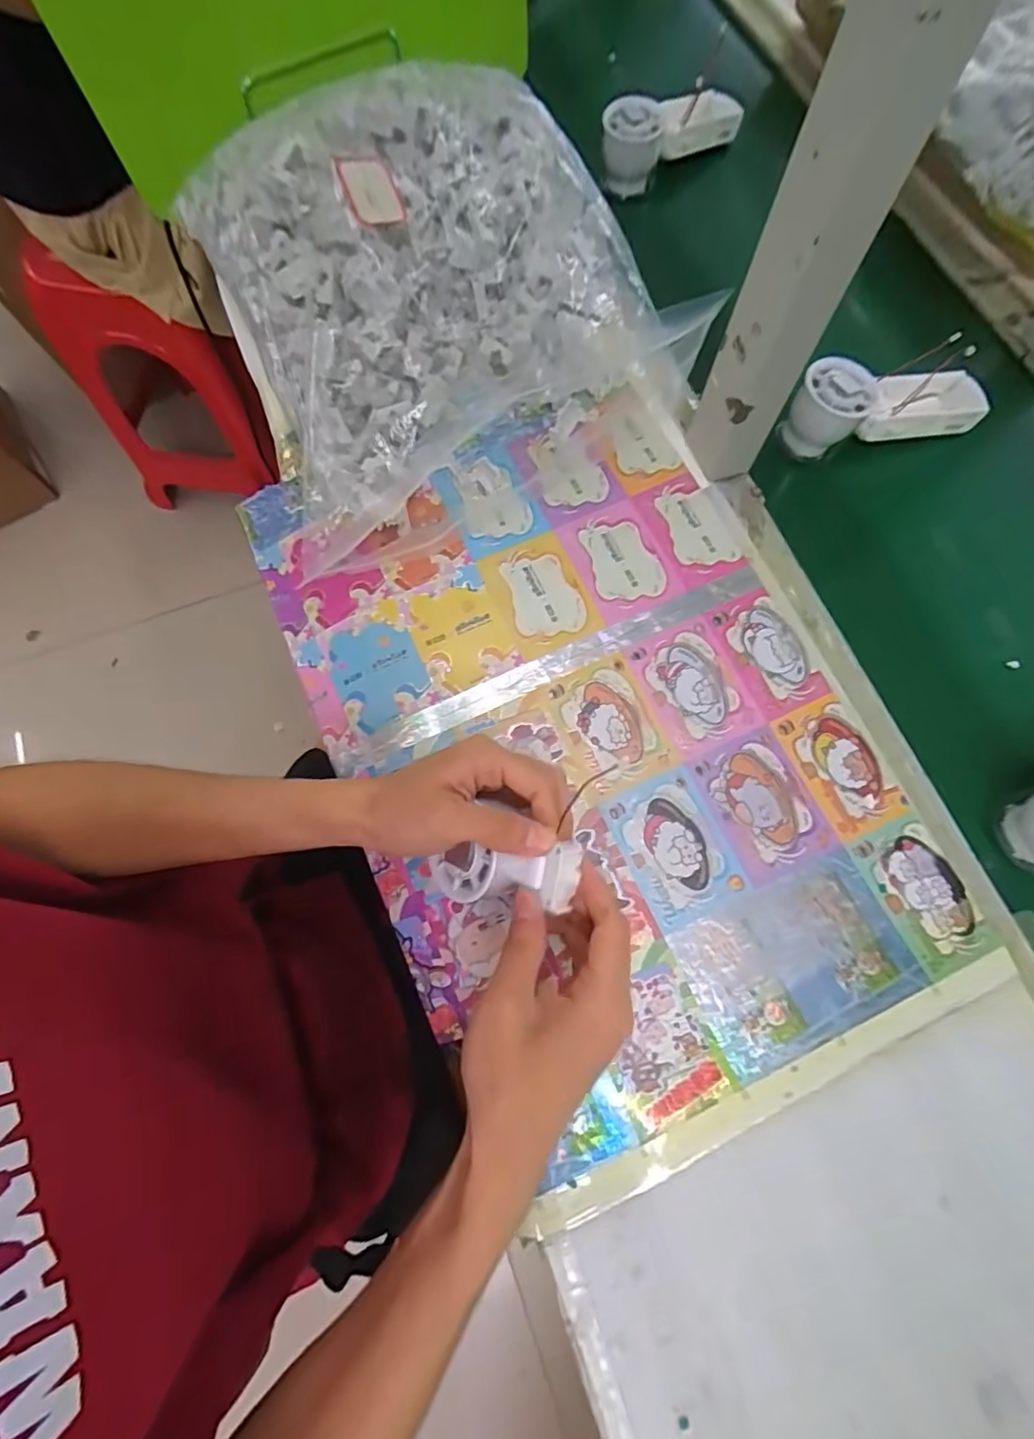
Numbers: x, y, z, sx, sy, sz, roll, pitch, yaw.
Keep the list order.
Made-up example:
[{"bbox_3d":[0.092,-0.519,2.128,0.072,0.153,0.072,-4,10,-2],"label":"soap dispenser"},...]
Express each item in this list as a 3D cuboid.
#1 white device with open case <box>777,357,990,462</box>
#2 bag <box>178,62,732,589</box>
[{"bbox_3d":[0.302,-0.258,0.463,0.163,0.057,0.053,-9,73,-2],"label":"white device with open case"},{"bbox_3d":[-0.072,-0.323,0.434,0.301,0.109,0.310,-27,75,-7],"label":"bag"}]

